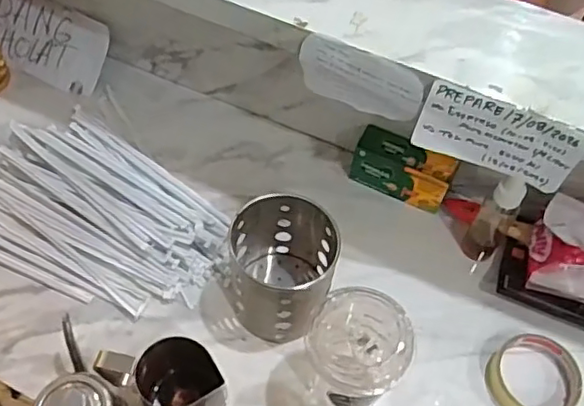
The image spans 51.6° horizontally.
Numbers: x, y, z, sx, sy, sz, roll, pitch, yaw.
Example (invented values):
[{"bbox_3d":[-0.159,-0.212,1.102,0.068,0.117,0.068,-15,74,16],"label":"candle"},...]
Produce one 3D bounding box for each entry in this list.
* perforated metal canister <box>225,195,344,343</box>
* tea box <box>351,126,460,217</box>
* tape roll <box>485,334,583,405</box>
[{"bbox_3d":[-0.009,0.064,0.607,0.104,0.102,0.109,1,57,-2],"label":"perforated metal canister"},{"bbox_3d":[0.128,-0.038,0.706,0.115,0.057,0.044,25,59,13],"label":"tea box"},{"bbox_3d":[0.242,0.174,0.600,0.094,0.028,0.083,-30,63,-21],"label":"tape roll"}]

